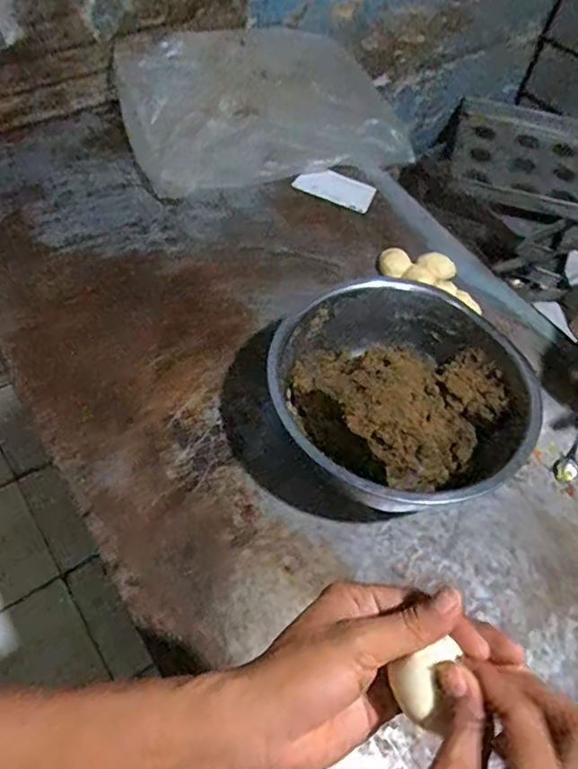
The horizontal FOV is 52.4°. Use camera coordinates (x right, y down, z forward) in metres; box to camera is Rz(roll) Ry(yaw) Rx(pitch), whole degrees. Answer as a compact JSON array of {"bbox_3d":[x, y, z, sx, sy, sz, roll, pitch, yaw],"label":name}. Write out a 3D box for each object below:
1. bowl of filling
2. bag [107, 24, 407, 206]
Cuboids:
[{"bbox_3d":[0.154,0.015,0.826,0.343,0.132,0.309,22,57,9],"label":"bowl of filling"},{"bbox_3d":[-0.060,-0.599,1.211,0.559,0.154,0.411,-17,59,-14],"label":"bag"}]

